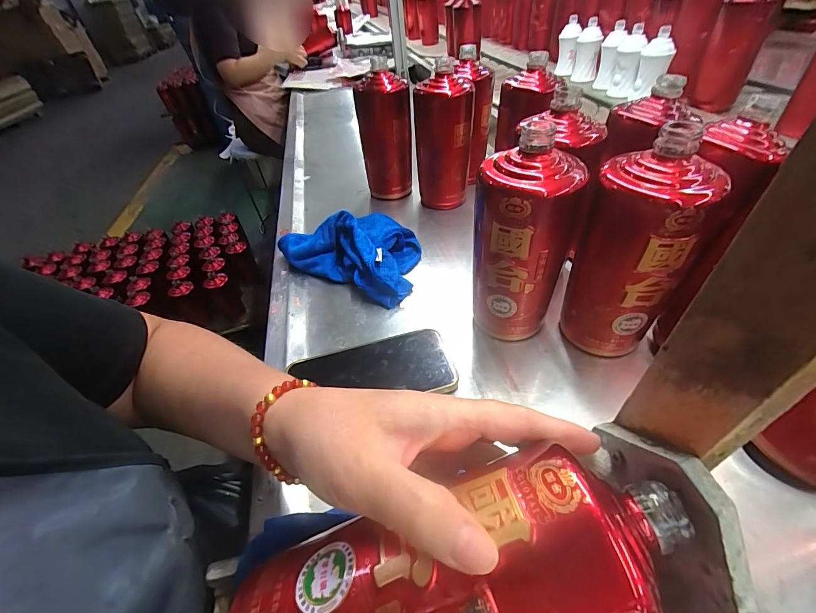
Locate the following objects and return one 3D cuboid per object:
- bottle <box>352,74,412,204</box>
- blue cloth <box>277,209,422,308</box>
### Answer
[{"bbox_3d":[-0.036,-0.278,0.597,0.083,0.182,0.088,-10,43,0],"label":"bottle"},{"bbox_3d":[-0.066,-0.090,0.490,0.196,0.065,0.142,19,51,27],"label":"blue cloth"}]

